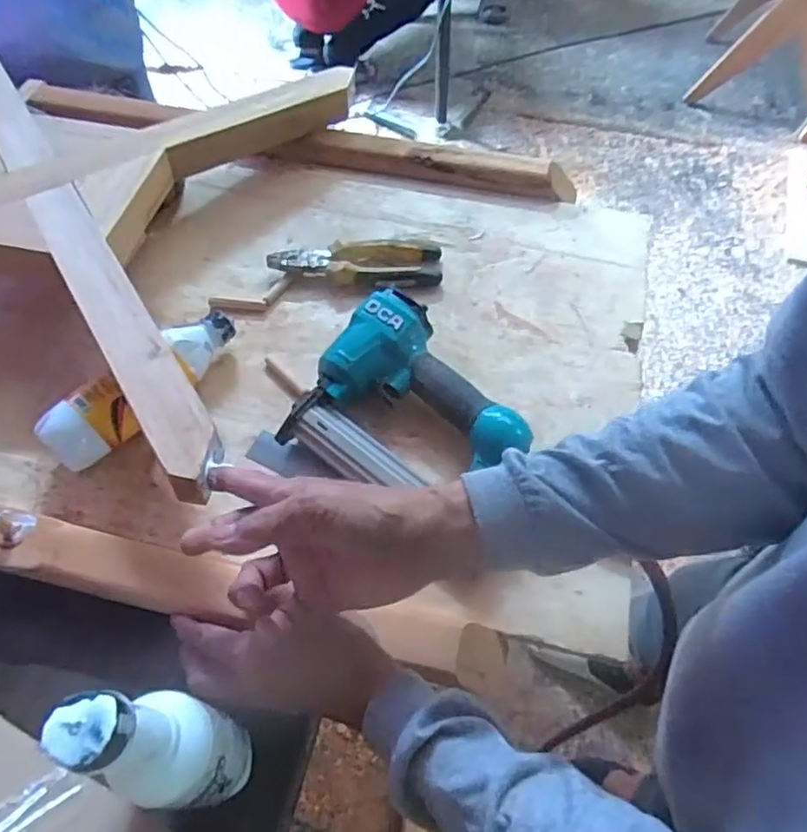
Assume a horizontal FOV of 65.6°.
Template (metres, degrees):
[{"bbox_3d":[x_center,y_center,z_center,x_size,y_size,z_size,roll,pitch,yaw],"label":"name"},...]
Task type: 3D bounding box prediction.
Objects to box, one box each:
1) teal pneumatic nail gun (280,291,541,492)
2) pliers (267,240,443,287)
[{"bbox_3d":[0.011,-0.006,0.538,0.179,0.062,0.155,28,62,15],"label":"teal pneumatic nail gun"},{"bbox_3d":[-0.050,-0.160,0.657,0.175,0.023,0.061,1,59,0],"label":"pliers"}]

